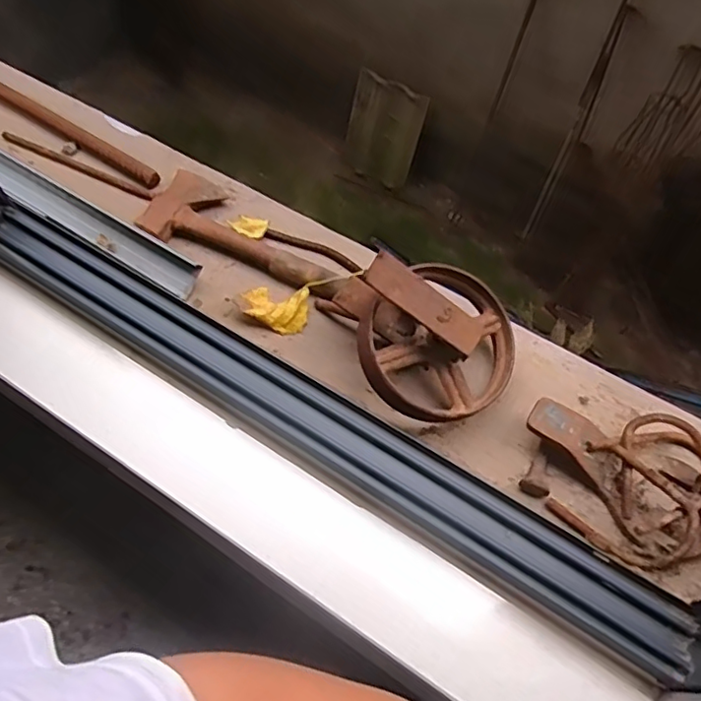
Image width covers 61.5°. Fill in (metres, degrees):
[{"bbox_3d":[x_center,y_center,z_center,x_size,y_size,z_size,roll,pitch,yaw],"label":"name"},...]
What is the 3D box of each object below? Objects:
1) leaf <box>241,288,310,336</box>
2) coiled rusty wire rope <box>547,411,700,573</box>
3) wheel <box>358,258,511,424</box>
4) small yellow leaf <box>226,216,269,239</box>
[{"bbox_3d":[-0.092,-0.053,0.729,0.078,0.022,0.056,10,62,6],"label":"leaf"},{"bbox_3d":[0.308,0.139,0.604,0.147,0.053,0.153,0,62,0],"label":"coiled rusty wire rope"},{"bbox_3d":[0.096,-0.010,0.655,0.176,0.086,0.176,5,74,-17],"label":"wheel"},{"bbox_3d":[-0.140,-0.170,0.795,0.055,0.011,0.038,18,63,10],"label":"small yellow leaf"}]

